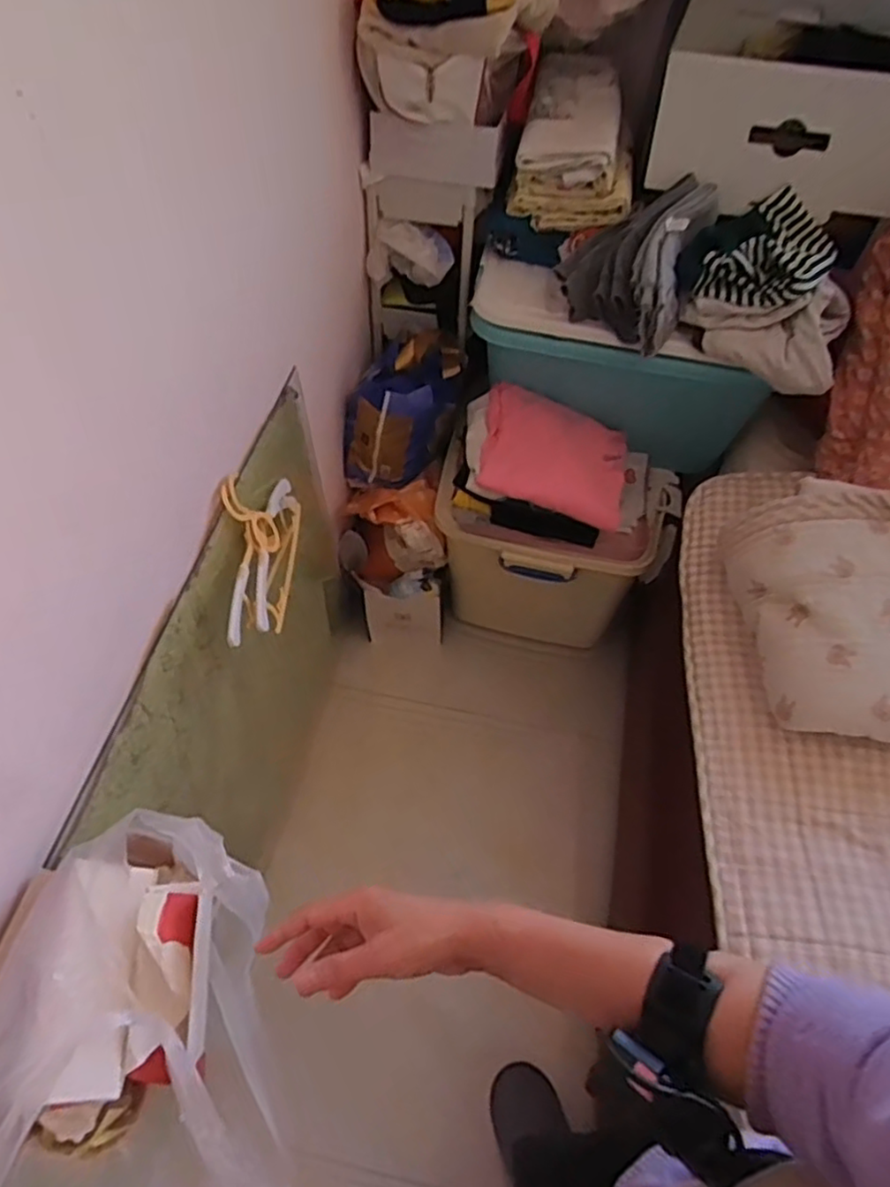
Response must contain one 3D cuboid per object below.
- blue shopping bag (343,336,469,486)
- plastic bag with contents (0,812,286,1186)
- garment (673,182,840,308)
[{"bbox_3d":[-0.090,-0.387,1.399,0.186,0.259,0.248,26,60,14],"label":"blue shopping bag"},{"bbox_3d":[-0.255,0.344,0.549,0.225,0.163,0.311,-5,57,-5],"label":"plastic bag with contents"},{"bbox_3d":[0.460,-0.493,1.015,0.188,0.083,0.163,35,63,19],"label":"garment"}]

